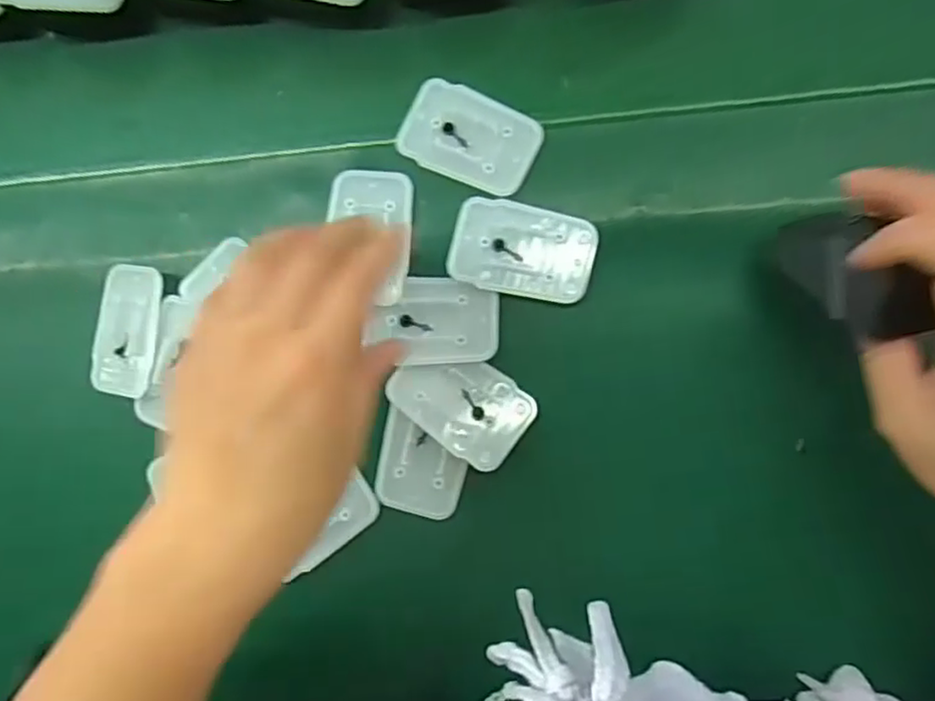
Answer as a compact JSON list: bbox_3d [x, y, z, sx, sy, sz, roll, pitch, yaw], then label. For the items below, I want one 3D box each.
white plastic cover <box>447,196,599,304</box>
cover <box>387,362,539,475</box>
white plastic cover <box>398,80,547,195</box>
[{"bbox_3d":[0.027,-0.050,0.328,0.070,0.004,0.043,15,88,9],"label":"white plastic cover"},{"bbox_3d":[-0.003,0.025,0.333,0.066,0.006,0.045,36,92,9],"label":"cover"},{"bbox_3d":[0.001,-0.108,0.335,0.068,0.004,0.043,27,90,9],"label":"white plastic cover"}]

